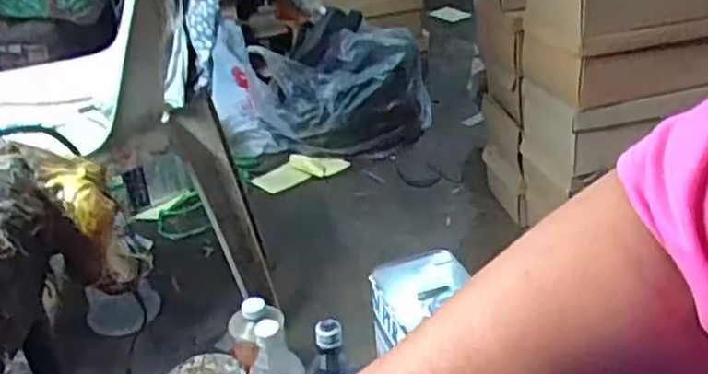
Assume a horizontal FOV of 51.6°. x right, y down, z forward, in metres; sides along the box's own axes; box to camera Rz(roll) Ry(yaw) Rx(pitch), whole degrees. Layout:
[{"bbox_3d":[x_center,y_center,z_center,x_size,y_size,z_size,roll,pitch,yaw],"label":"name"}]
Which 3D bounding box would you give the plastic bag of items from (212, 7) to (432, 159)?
[{"bbox_3d":[-0.071,-0.239,1.695,0.476,0.249,0.321,-4,30,3],"label":"plastic bag of items"}]

